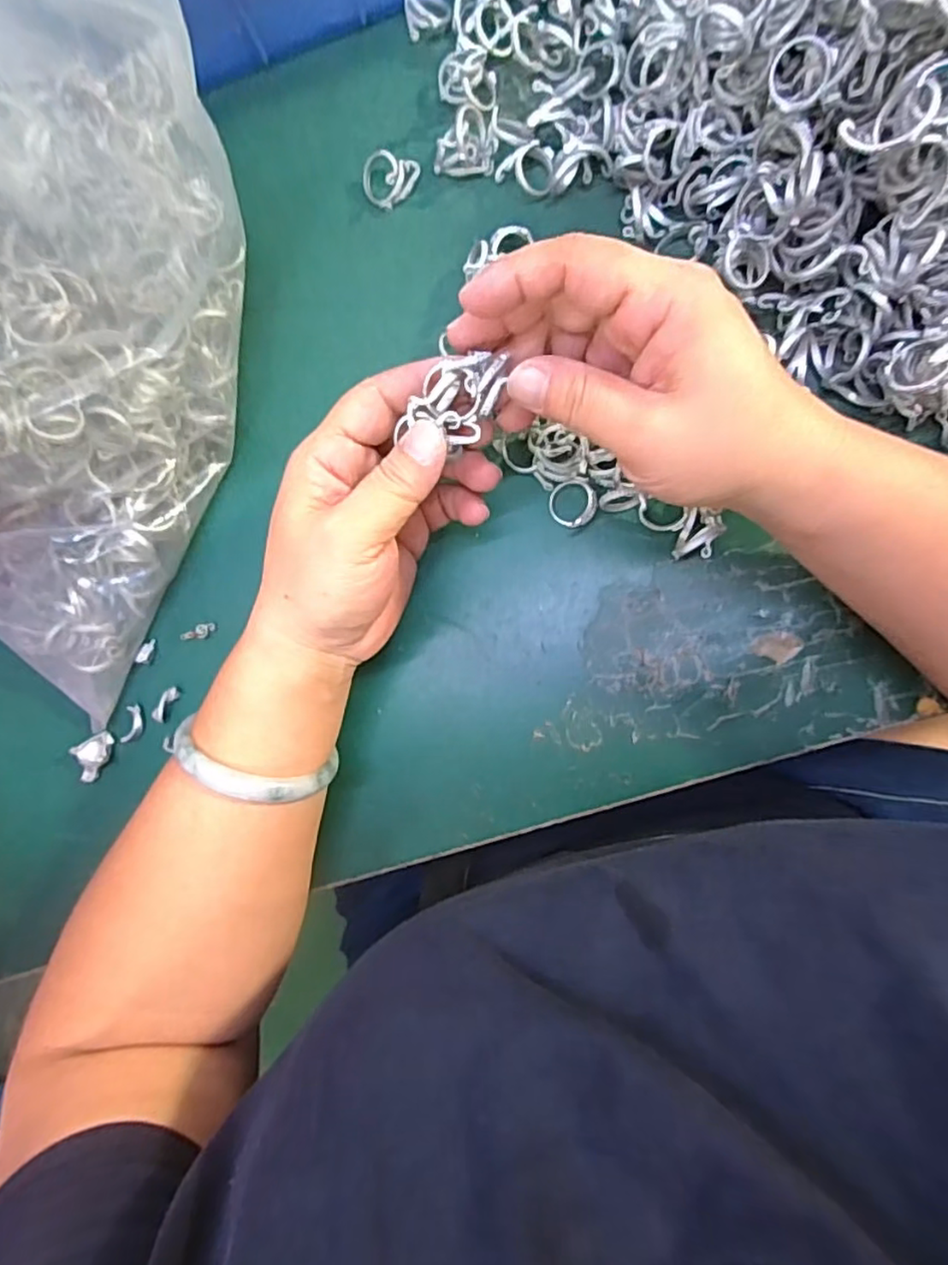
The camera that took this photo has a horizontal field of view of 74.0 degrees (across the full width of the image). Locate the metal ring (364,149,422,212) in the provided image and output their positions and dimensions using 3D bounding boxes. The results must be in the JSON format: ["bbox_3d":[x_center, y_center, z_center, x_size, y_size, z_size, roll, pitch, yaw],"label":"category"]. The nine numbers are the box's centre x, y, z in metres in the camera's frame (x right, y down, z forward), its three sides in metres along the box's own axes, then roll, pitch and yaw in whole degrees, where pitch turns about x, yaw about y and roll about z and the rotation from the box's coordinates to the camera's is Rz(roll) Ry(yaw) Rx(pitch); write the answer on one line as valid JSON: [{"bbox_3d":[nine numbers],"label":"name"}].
[{"bbox_3d":[-0.043,-0.228,0.314,0.027,0.012,0.023,10,89,8],"label":"metal ring"}]

